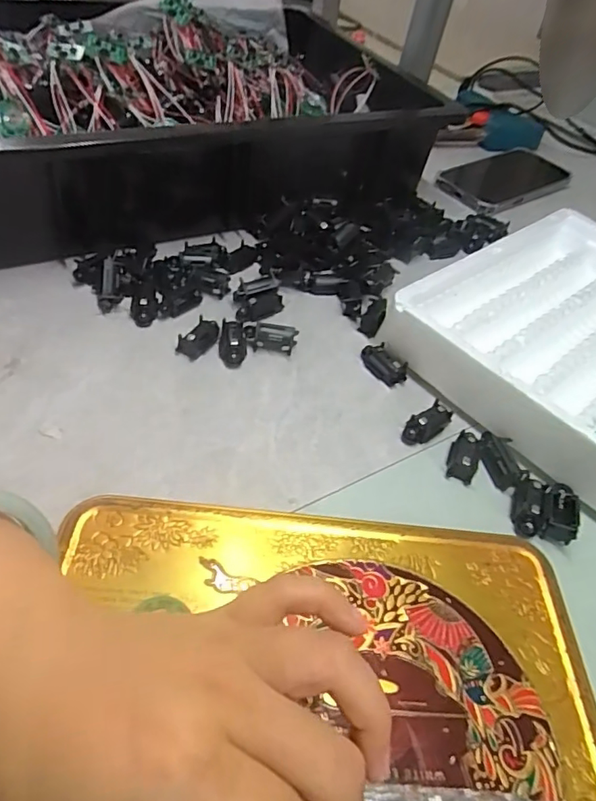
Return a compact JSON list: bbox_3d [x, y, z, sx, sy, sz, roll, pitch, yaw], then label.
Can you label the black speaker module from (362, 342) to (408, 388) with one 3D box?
[{"bbox_3d":[0.058,-0.026,0.365,0.014,0.011,0.036,-23,56,-28],"label":"black speaker module"}]

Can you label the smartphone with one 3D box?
[{"bbox_3d":[0.225,-0.244,0.584,0.169,0.007,0.081,-28,58,-31],"label":"smartphone"}]

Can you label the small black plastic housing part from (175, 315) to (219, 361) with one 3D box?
[{"bbox_3d":[-0.065,-0.041,0.357,0.016,0.011,0.033,26,48,13],"label":"small black plastic housing part"}]

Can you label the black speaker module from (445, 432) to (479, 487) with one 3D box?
[{"bbox_3d":[0.100,0.031,0.321,0.016,0.012,0.036,20,47,7],"label":"black speaker module"}]

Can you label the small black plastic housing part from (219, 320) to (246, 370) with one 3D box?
[{"bbox_3d":[-0.043,-0.039,0.356,0.017,0.010,0.036,-1,62,-8],"label":"small black plastic housing part"}]

